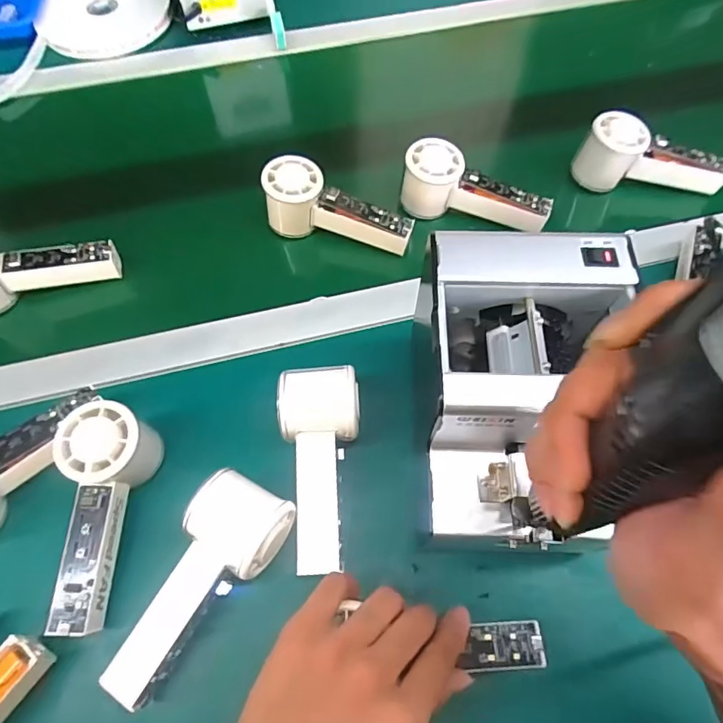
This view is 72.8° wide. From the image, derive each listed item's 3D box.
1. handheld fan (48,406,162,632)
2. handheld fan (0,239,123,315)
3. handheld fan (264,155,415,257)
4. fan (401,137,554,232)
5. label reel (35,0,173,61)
[{"bbox_3d":[-0.183,0.106,0.351,0.054,0.054,0.147,3,76,2],"label":"handheld fan"},{"bbox_3d":[-0.304,-0.092,0.451,0.140,0.066,0.045,-19,64,-10],"label":"handheld fan"},{"bbox_3d":[-0.020,-0.150,0.480,0.149,0.059,0.055,15,63,8],"label":"handheld fan"},{"bbox_3d":[0.114,-0.173,0.497,0.148,0.061,0.053,14,63,7],"label":"fan"},{"bbox_3d":[-0.358,-0.492,0.682,0.171,0.026,0.154,-20,64,-10],"label":"label reel"}]

